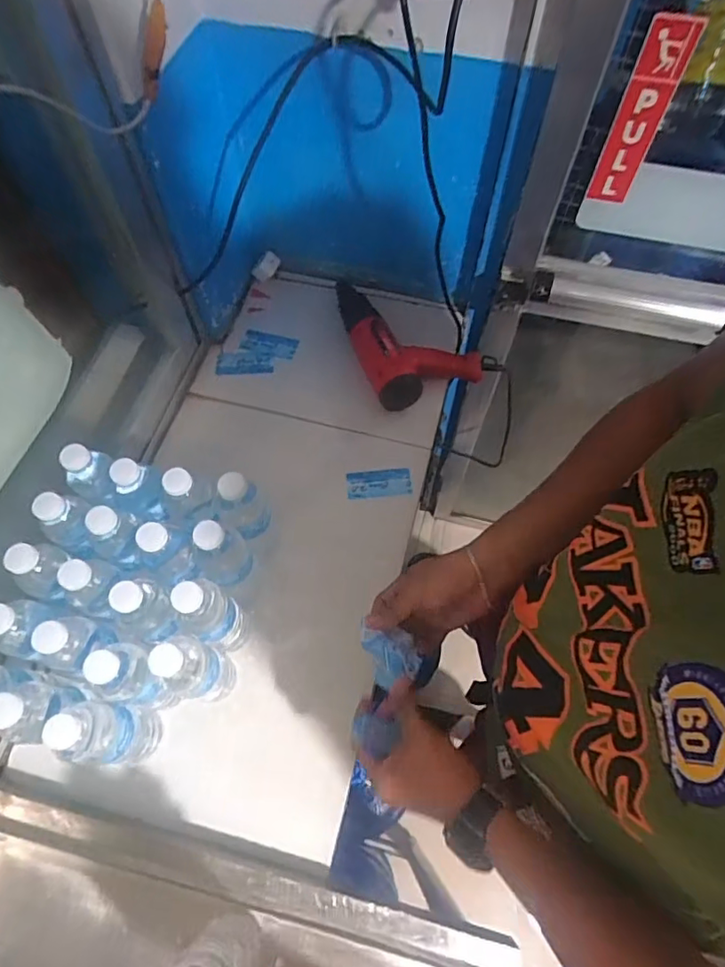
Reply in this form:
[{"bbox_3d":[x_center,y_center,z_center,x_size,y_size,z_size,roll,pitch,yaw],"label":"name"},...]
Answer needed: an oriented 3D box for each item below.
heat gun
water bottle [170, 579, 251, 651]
[{"bbox_3d":[0.089,-0.265,0.935,0.230,0.074,0.252,0,64,0],"label":"heat gun"},{"bbox_3d":[-0.172,0.154,0.641,0.052,0.199,0.070,19,65,9],"label":"water bottle"}]

